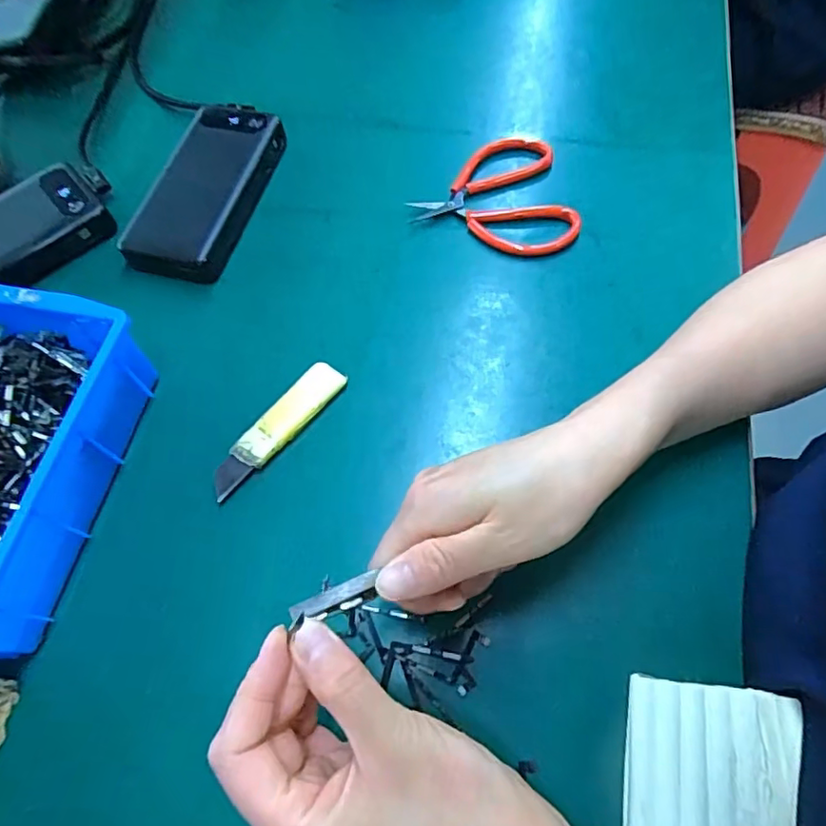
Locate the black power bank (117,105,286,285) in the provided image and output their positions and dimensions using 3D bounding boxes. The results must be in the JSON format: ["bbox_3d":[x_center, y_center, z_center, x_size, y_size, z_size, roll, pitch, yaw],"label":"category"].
[{"bbox_3d":[-0.157,-0.175,0.440,0.072,0.033,0.161,14,66,9],"label":"black power bank"}]

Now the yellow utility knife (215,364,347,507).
[{"bbox_3d":[-0.084,0.009,0.364,0.026,0.011,0.104,36,71,18],"label":"yellow utility knife"}]

